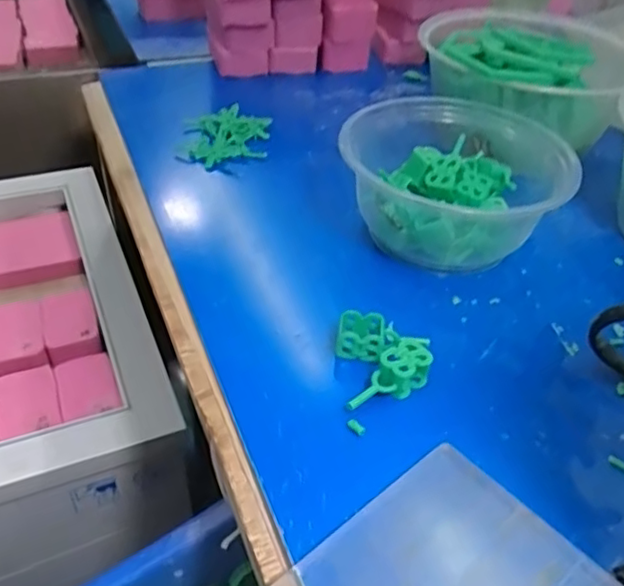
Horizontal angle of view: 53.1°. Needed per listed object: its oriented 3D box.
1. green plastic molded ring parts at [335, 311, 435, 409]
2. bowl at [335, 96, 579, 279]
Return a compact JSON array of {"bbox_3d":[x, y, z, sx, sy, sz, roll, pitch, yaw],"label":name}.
[{"bbox_3d":[0.035,0.031,0.303,0.042,0.018,0.046,-4,42,-9],"label":"green plastic molded ring parts"},{"bbox_3d":[0.084,-0.071,0.392,0.127,0.063,0.118,2,41,-2],"label":"bowl"}]

